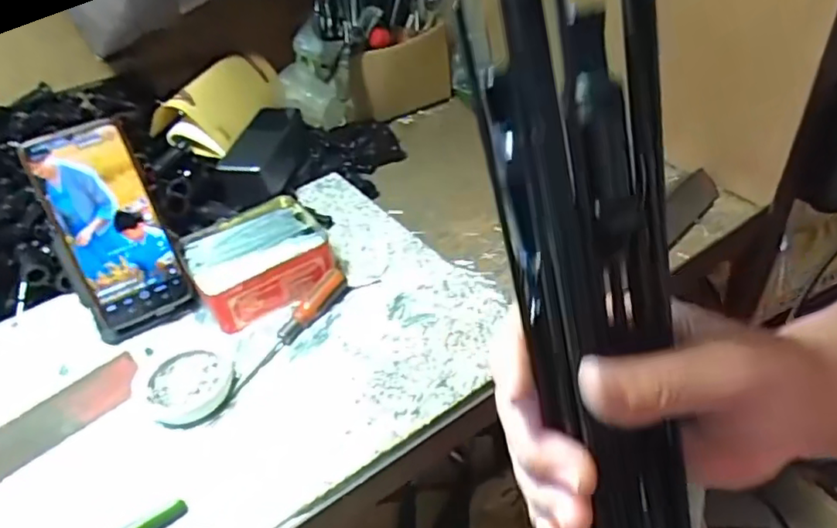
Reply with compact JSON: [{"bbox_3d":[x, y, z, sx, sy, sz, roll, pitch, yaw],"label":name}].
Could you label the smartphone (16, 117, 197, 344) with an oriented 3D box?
[{"bbox_3d":[-0.261,-0.026,0.519,0.084,0.178,0.015,-20,18,-14],"label":"smartphone"}]

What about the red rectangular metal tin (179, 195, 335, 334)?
[{"bbox_3d":[-0.149,-0.006,0.569,0.119,0.038,0.111,-23,43,-16],"label":"red rectangular metal tin"}]

